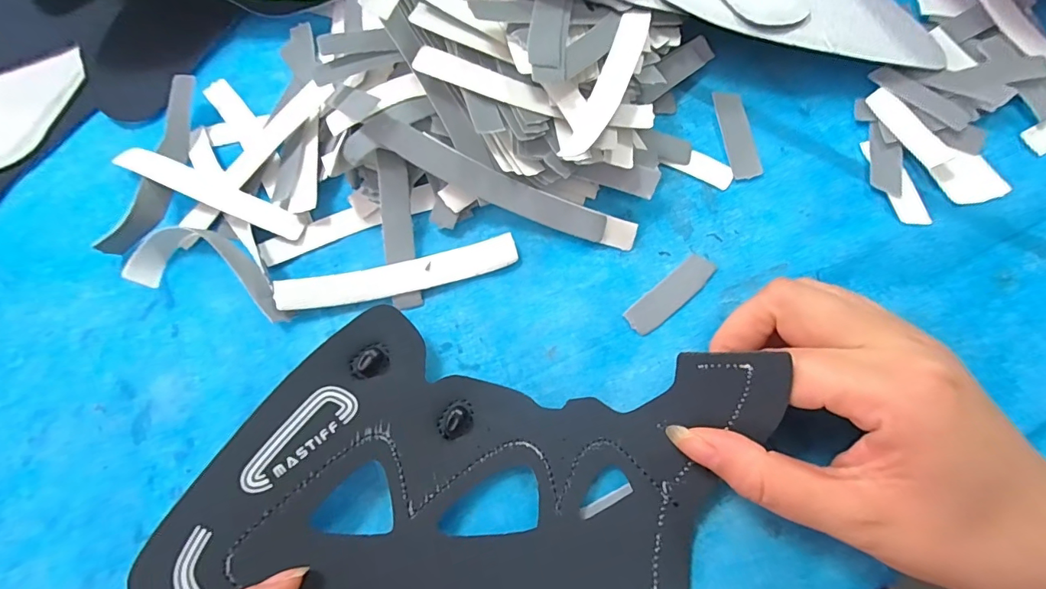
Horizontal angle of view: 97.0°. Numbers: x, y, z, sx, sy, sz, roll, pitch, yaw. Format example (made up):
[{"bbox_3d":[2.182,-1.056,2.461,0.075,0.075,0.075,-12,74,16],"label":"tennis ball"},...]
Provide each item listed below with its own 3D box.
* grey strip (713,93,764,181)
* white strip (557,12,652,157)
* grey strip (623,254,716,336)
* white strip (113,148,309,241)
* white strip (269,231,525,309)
[{"bbox_3d":[0.104,-0.077,0.222,0.013,0.004,0.046,-8,74,-2],"label":"grey strip"},{"bbox_3d":[0.039,-0.092,0.198,0.015,0.013,0.087,21,75,7],"label":"white strip"},{"bbox_3d":[0.066,0.000,0.205,0.046,0.004,0.014,-40,77,-10],"label":"grey strip"},{"bbox_3d":[-0.145,-0.048,0.213,0.091,0.010,0.013,23,75,7],"label":"white strip"},{"bbox_3d":[-0.054,-0.008,0.205,0.104,0.004,0.016,-12,97,-4],"label":"white strip"}]

